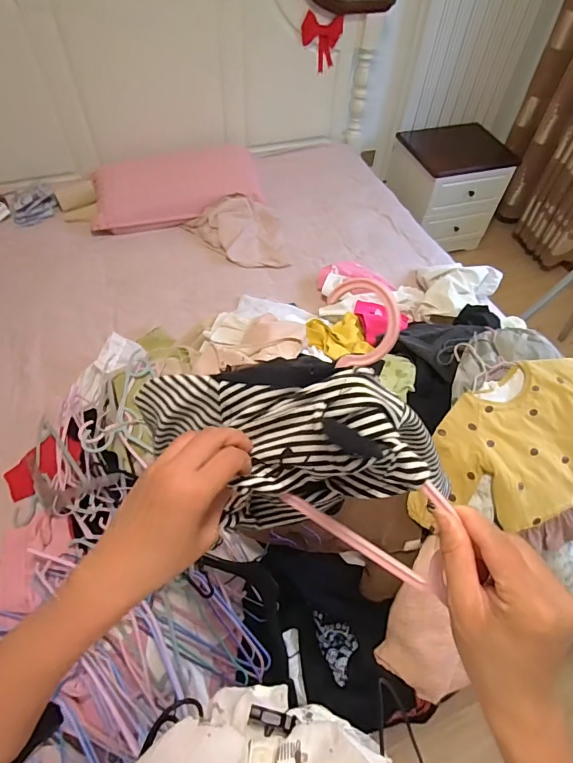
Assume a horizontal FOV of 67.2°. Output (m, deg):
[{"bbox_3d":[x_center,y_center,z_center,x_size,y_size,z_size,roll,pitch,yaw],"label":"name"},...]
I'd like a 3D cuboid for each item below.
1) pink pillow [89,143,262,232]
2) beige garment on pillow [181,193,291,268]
[{"bbox_3d":[-0.420,-0.759,1.679,0.641,0.117,0.335,-12,56,-11],"label":"pink pillow"},{"bbox_3d":[-0.139,-0.564,1.575,0.382,0.090,0.287,36,61,20],"label":"beige garment on pillow"}]

